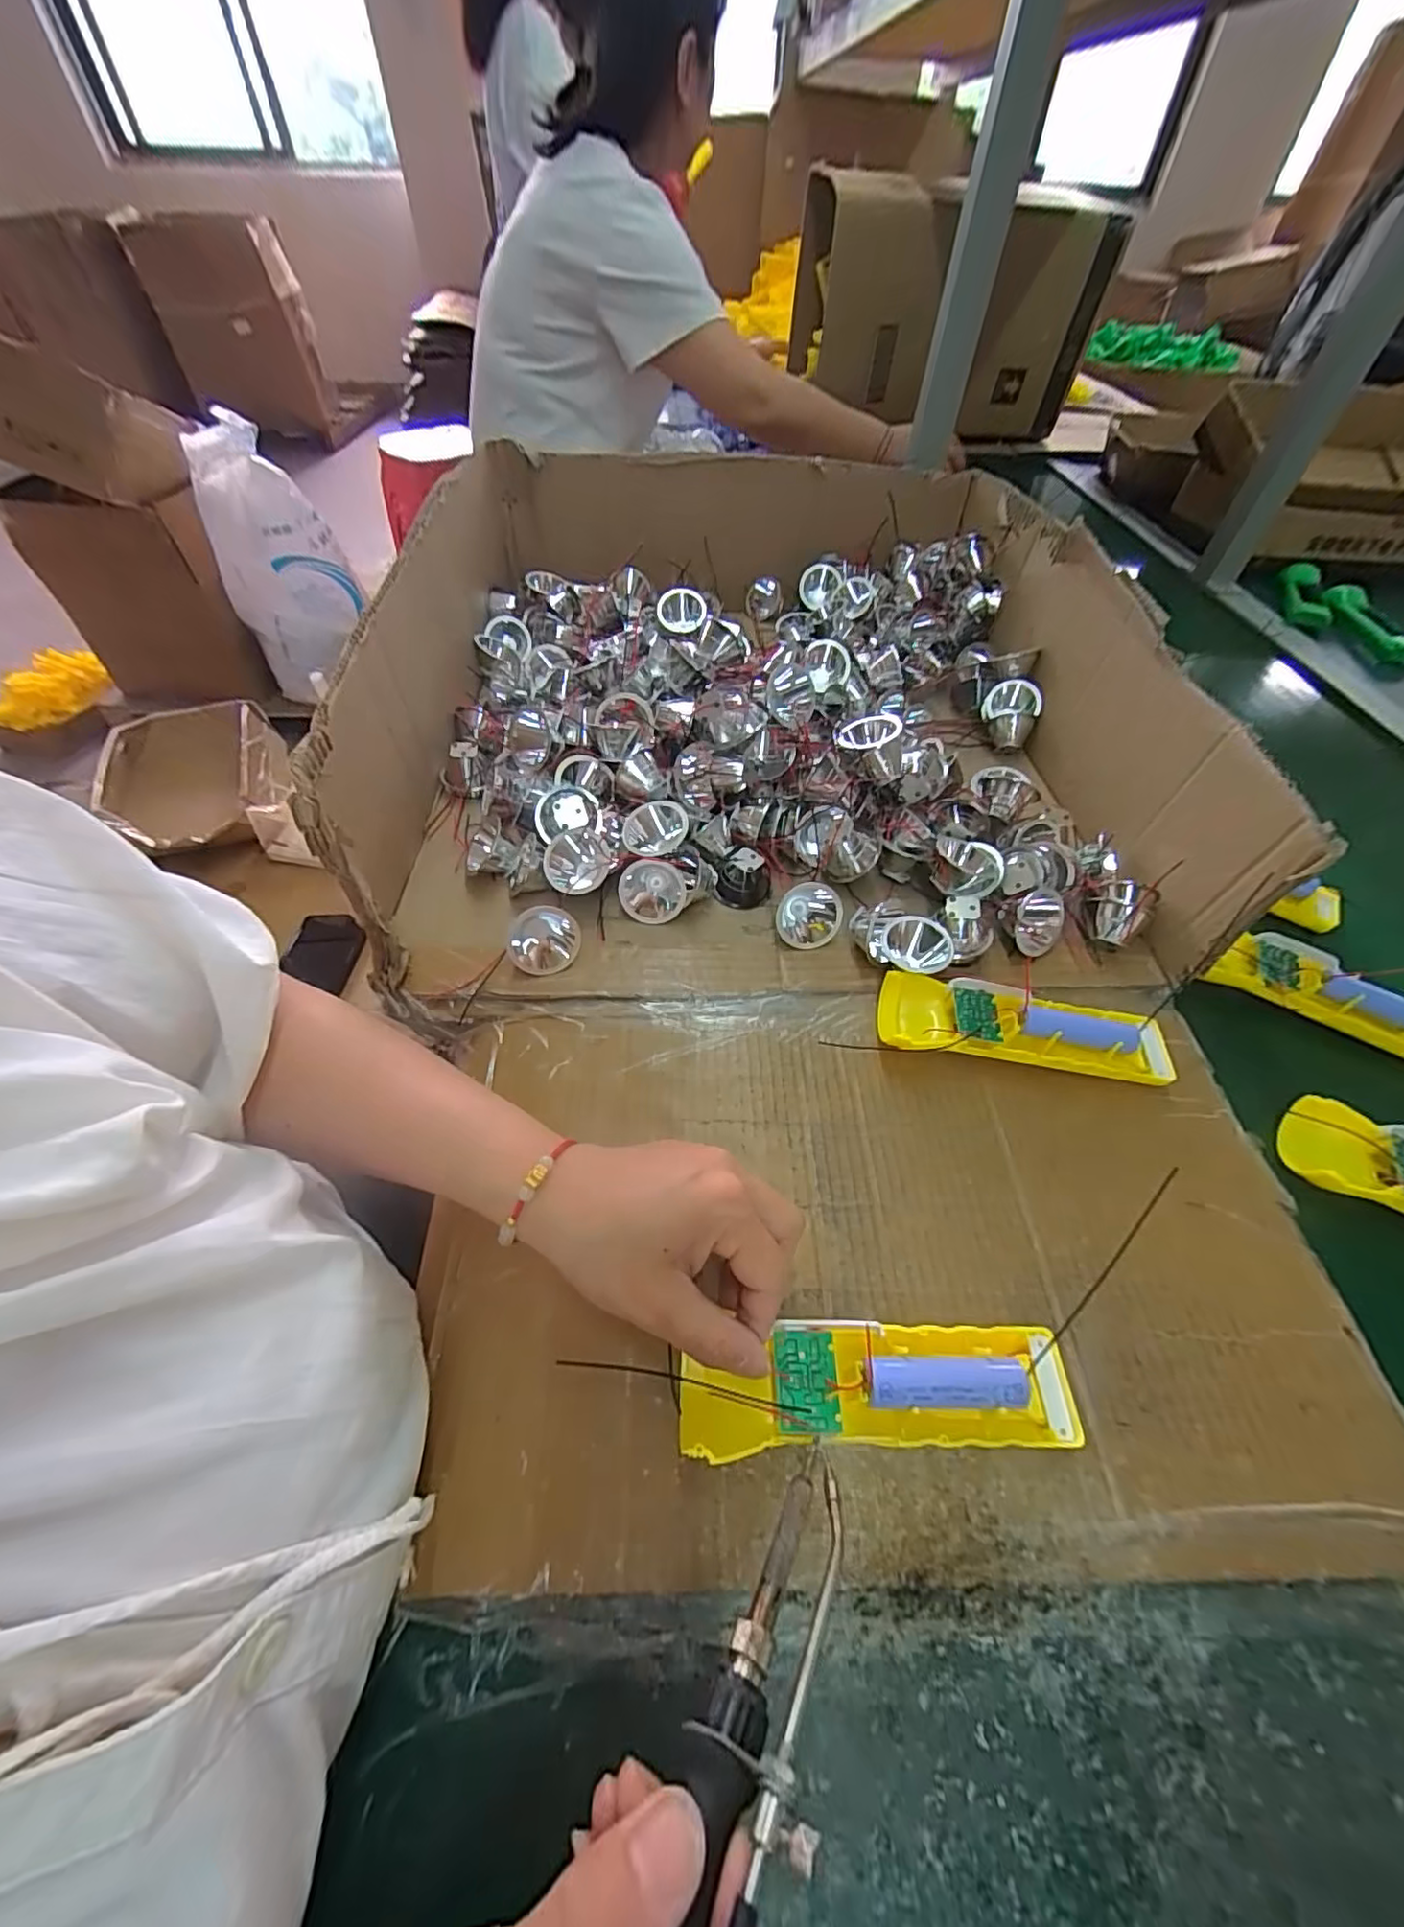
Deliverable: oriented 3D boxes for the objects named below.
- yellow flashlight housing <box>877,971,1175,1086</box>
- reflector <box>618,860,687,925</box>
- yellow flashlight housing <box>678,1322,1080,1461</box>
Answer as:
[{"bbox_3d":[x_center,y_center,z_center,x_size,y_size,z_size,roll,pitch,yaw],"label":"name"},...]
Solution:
[{"bbox_3d":[0.187,0.040,0.374,0.157,0.033,0.049,6,53,7],"label":"yellow flashlight housing"},{"bbox_3d":[-0.035,-0.052,0.433,0.045,0.044,0.026,-10,23,-2],"label":"reflector"},{"bbox_3d":[0.071,0.171,0.252,0.157,0.017,0.044,-1,53,-4],"label":"yellow flashlight housing"}]

